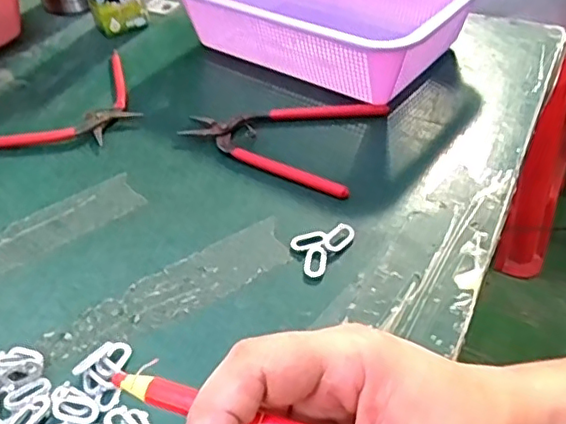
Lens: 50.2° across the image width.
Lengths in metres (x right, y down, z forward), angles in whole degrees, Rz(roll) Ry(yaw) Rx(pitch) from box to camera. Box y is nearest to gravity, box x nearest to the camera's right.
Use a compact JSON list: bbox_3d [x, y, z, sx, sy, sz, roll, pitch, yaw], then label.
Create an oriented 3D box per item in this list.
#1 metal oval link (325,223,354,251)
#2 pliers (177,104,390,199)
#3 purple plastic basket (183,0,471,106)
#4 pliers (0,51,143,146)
[{"bbox_3d":[0.037,0.017,0.395,0.014,0.005,0.023,31,54,32],"label":"metal oval link"},{"bbox_3d":[0.008,-0.069,0.491,0.151,0.012,0.111,22,49,26],"label":"pliers"},{"bbox_3d":[0.044,-0.185,0.562,0.238,0.080,0.192,30,53,31],"label":"purple plastic basket"},{"bbox_3d":[-0.181,-0.084,0.522,0.098,0.010,0.171,28,52,31],"label":"pliers"}]

